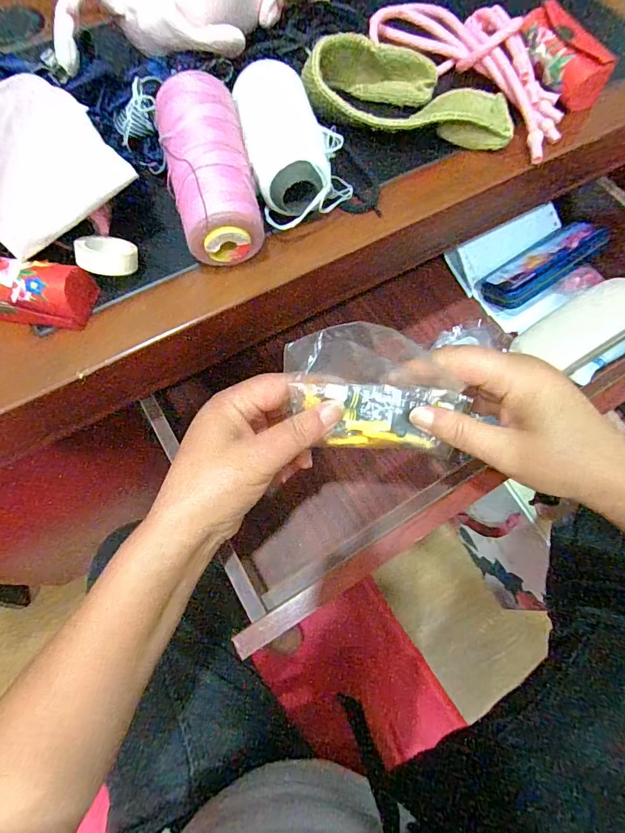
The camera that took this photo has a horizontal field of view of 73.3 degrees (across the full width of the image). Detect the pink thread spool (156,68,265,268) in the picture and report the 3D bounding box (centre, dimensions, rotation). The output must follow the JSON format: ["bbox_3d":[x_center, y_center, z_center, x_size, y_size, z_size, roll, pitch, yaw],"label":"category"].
[{"bbox_3d":[-0.067,-0.160,0.265,0.052,0.043,0.121,-12,82,-4],"label":"pink thread spool"}]

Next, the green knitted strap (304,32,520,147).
[{"bbox_3d":[0.072,-0.241,0.314,0.150,0.045,0.068,5,68,3],"label":"green knitted strap"}]

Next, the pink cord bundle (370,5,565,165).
[{"bbox_3d":[0.137,-0.283,0.331,0.092,0.021,0.184,-34,71,-13],"label":"pink cord bundle"}]

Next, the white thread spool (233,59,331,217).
[{"bbox_3d":[-0.020,-0.184,0.290,0.050,0.043,0.111,-14,68,-5],"label":"white thread spool"}]

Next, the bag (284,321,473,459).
[{"bbox_3d":[0.040,-0.017,0.266,0.111,0.013,0.080,3,110,0],"label":"bag"}]

